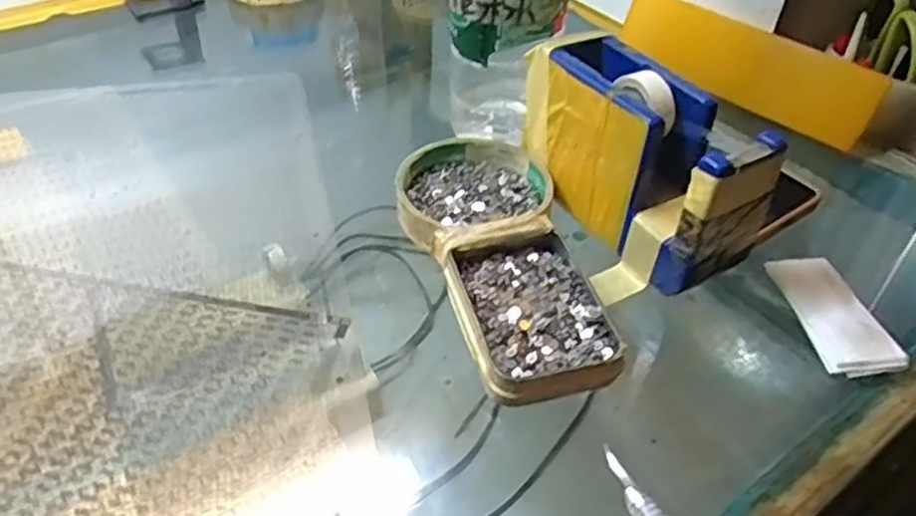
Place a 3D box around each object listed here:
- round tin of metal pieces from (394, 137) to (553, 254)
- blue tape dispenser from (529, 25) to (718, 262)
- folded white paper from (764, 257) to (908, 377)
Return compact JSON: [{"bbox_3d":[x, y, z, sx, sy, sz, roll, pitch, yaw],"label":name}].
[{"bbox_3d":[0.008,-0.037,0.377,0.082,0.015,0.078,-5,44,-8],"label":"round tin of metal pieces"},{"bbox_3d":[0.082,-0.063,0.364,0.049,0.073,0.099,-20,47,-22],"label":"blue tape dispenser"},{"bbox_3d":[0.179,0.026,0.332,0.037,0.007,0.070,-5,43,-8],"label":"folded white paper"}]

